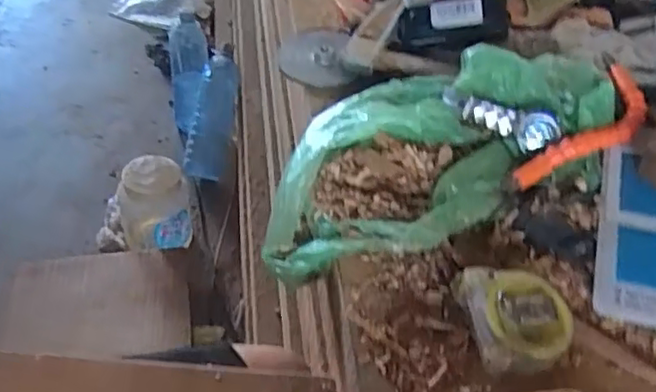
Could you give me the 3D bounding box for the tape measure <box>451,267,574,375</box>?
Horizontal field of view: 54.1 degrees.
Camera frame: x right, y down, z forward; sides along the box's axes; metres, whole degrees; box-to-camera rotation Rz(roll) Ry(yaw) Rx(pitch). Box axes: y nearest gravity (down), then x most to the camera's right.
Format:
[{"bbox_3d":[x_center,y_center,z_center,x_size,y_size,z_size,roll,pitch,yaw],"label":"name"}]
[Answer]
[{"bbox_3d":[0.123,0.079,0.419,0.065,0.033,0.069,1,45,-8],"label":"tape measure"}]

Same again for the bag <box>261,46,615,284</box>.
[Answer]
[{"bbox_3d":[0.089,-0.031,0.538,0.313,0.093,0.167,-16,49,-17],"label":"bag"}]

